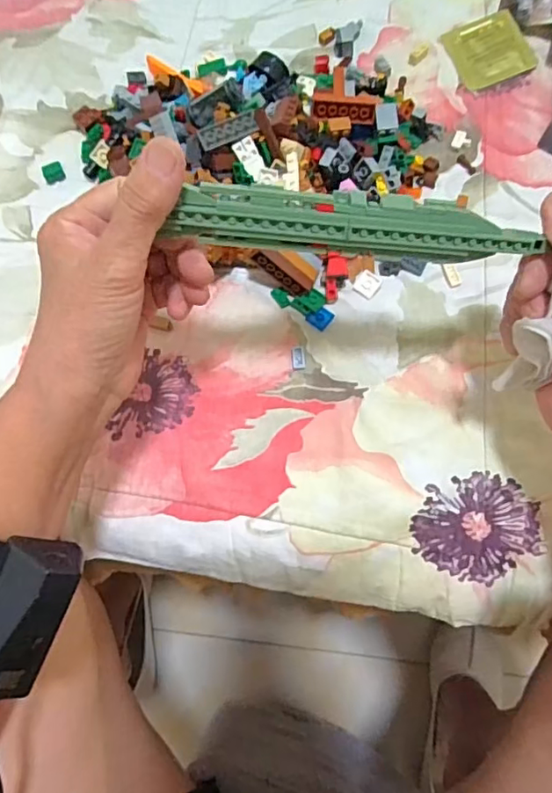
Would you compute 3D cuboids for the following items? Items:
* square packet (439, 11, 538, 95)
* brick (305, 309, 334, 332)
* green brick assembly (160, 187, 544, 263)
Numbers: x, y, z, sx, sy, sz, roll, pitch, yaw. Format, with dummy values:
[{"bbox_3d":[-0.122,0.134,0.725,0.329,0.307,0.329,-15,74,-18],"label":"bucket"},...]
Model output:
[{"bbox_3d":[0.180,-0.291,0.469,0.059,0.007,0.067,-21,74,11],"label":"square packet"},{"bbox_3d":[0.032,-0.058,0.405,0.017,0.004,0.017,36,79,10],"label":"brick"},{"bbox_3d":[0.040,-0.084,0.276,0.177,0.023,0.022,3,75,-6],"label":"green brick assembly"}]

